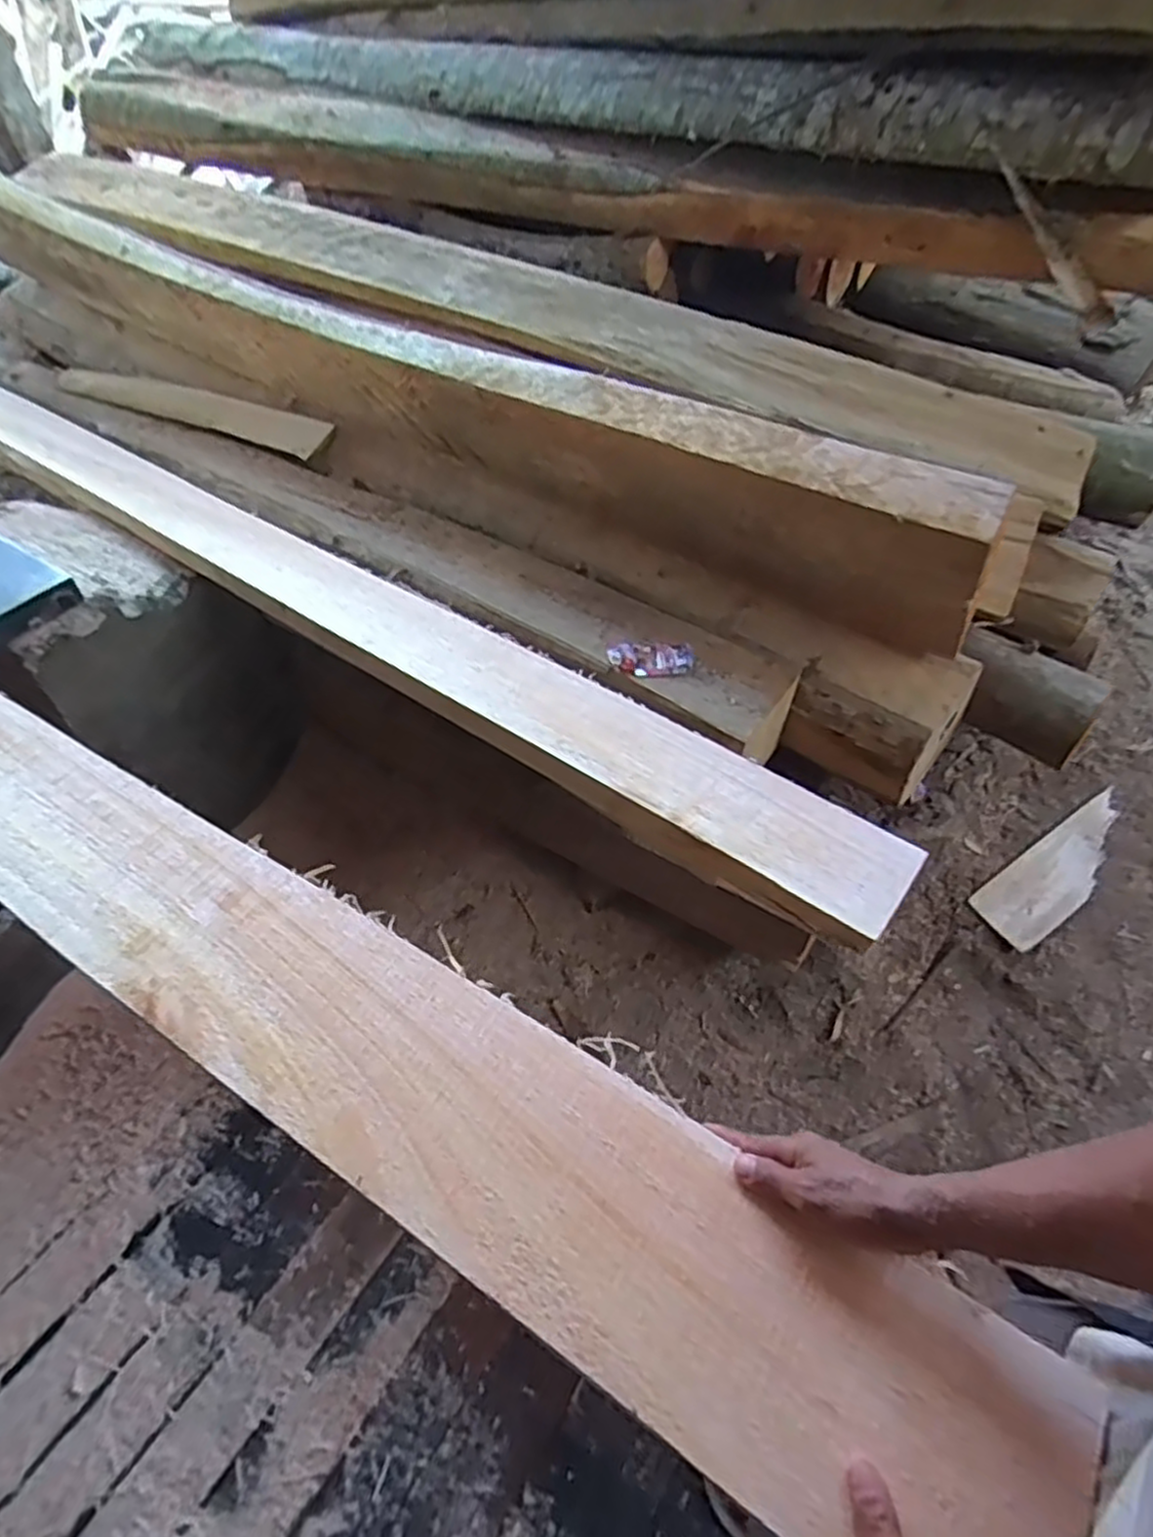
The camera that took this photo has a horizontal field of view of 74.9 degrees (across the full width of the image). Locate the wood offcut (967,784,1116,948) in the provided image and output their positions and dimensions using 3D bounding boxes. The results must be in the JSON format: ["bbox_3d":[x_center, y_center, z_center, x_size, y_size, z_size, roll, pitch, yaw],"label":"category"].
[{"bbox_3d":[1.011,0.205,1.556,0.412,0.019,0.139,-33,56,-13],"label":"wood offcut"}]

